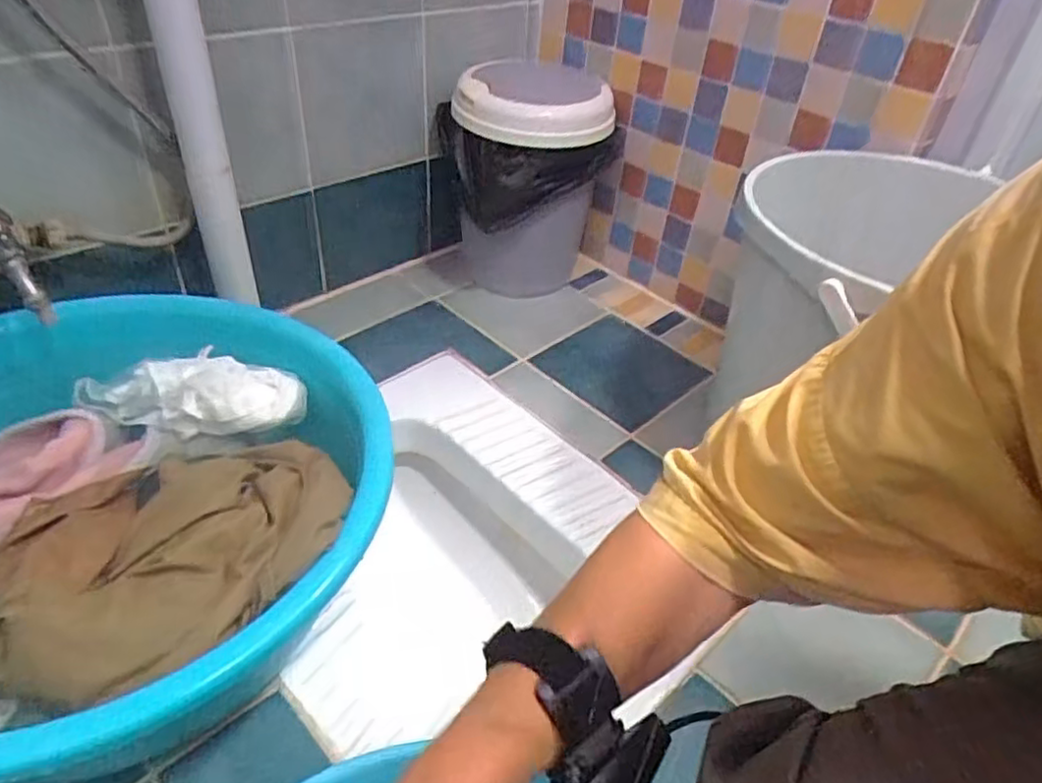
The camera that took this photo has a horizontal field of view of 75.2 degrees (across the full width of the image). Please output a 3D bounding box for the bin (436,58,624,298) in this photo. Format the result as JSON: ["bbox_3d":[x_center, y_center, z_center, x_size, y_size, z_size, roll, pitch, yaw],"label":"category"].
[{"bbox_3d":[0.001,-0.309,1.059,0.257,0.317,0.250,3,40,-3],"label":"bin"}]

